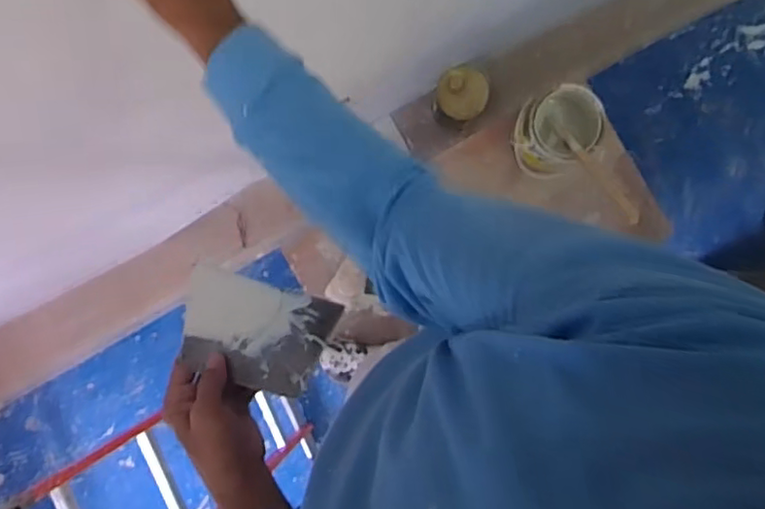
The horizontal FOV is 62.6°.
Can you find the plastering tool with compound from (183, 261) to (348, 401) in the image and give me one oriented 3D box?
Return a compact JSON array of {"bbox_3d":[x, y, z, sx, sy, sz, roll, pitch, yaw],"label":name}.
[{"bbox_3d":[-0.122,0.074,0.591,0.141,0.009,0.095,16,87,5],"label":"plastering tool with compound"}]

